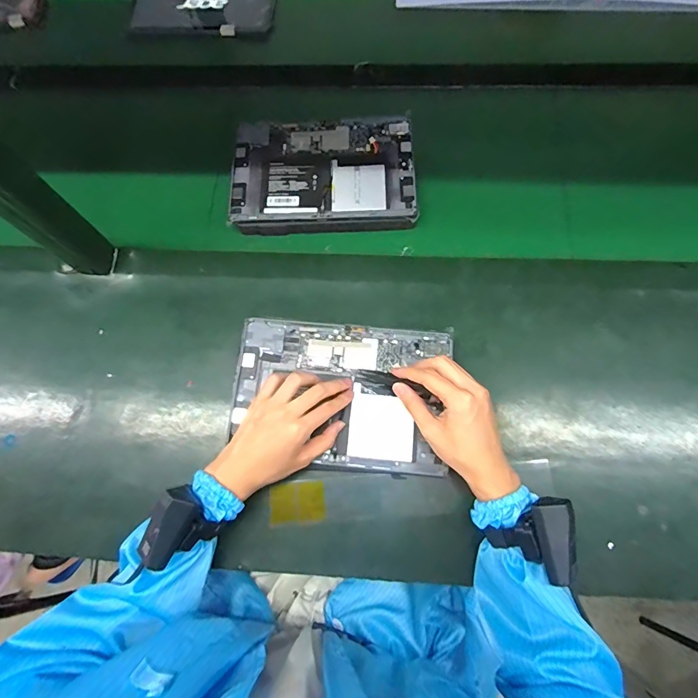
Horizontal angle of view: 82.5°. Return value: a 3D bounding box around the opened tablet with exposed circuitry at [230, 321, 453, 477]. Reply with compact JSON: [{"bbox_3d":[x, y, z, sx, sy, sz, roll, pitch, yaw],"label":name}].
[{"bbox_3d":[-0.012,0.055,0.473,0.250,0.018,0.165,5,72,4],"label":"opened tablet with exposed circuitry"}]

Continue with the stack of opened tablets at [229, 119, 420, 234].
[{"bbox_3d":[-0.035,-0.242,0.562,0.248,0.031,0.166,-1,74,3],"label":"stack of opened tablets"}]

